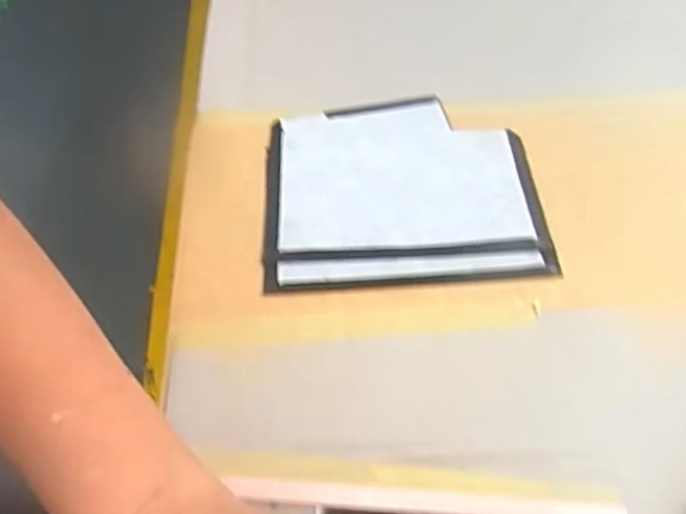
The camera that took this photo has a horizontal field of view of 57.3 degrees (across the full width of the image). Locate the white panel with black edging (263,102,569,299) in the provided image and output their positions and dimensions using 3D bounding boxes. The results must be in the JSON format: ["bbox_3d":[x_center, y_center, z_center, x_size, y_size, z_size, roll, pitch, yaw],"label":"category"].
[{"bbox_3d":[0.037,-0.045,0.407,0.170,0.009,0.155,-4,53,0],"label":"white panel with black edging"}]

